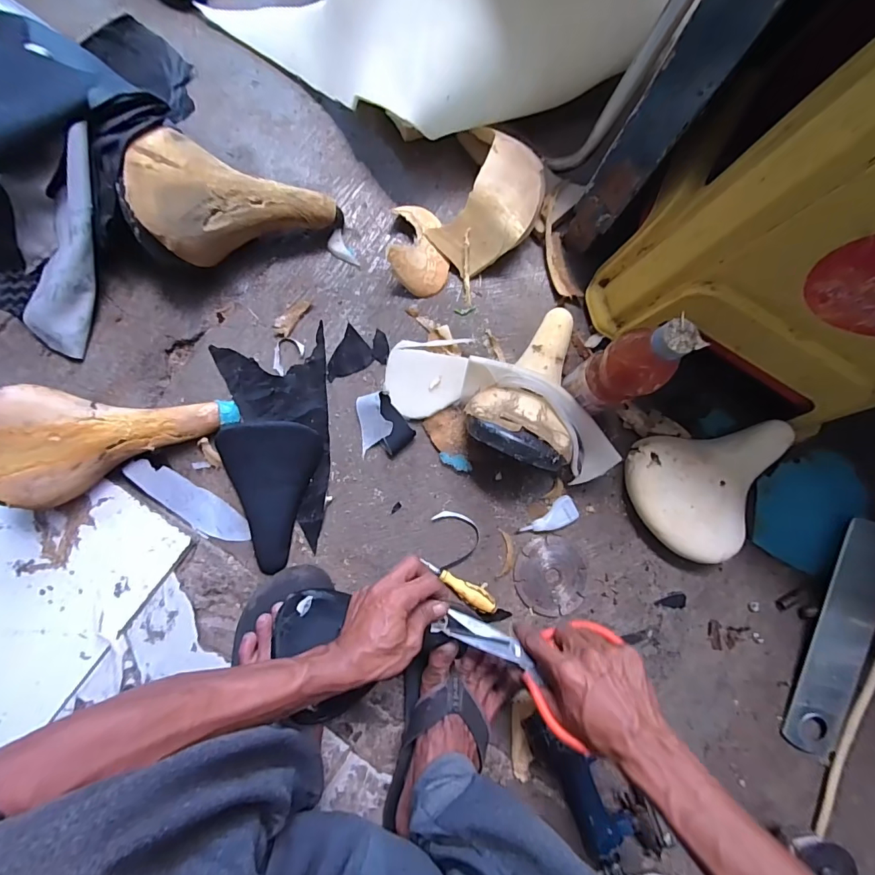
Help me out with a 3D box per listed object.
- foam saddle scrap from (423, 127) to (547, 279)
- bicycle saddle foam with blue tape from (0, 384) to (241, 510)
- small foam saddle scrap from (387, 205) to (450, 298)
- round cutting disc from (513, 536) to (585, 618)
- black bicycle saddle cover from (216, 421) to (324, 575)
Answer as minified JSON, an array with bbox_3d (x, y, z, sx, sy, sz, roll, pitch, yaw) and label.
[{"bbox_3d":[0.075,-0.321,0.587,0.128,0.081,0.192,18,82,-4],"label":"foam saddle scrap"},{"bbox_3d":[-0.370,-0.003,0.514,0.255,0.056,0.127,-11,85,-25],"label":"bicycle saddle foam with blue tape"},{"bbox_3d":[-0.022,-0.256,0.591,0.080,0.044,0.120,6,83,-6],"label":"small foam saddle scrap"},{"bbox_3d":[0.148,0.181,0.583,0.093,0.004,0.097,1,80,-4],"label":"round cutting disc"},{"bbox_3d":[-0.206,0.074,0.543,0.122,0.039,0.181,-1,84,-6],"label":"black bicycle saddle cover"}]

